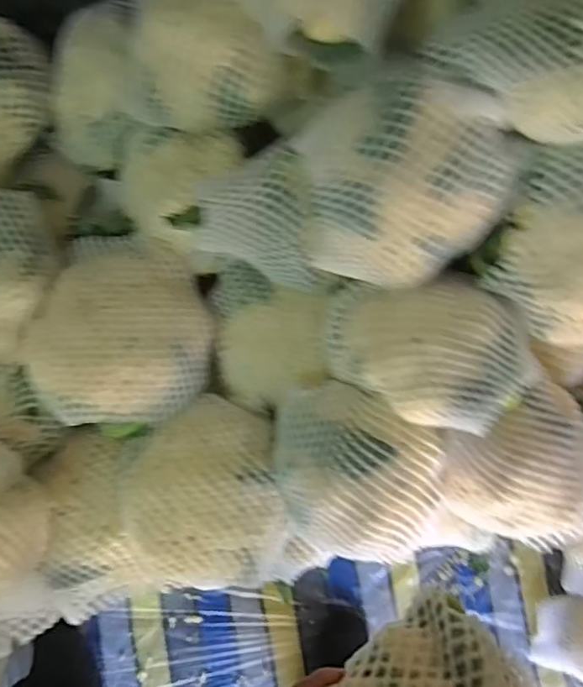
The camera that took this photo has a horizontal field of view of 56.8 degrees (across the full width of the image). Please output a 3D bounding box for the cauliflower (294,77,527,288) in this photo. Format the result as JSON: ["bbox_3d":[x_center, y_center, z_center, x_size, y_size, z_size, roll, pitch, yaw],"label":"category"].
[{"bbox_3d":[0.114,-0.157,0.530,0.216,0.124,0.182,10,85,-2],"label":"cauliflower"}]

